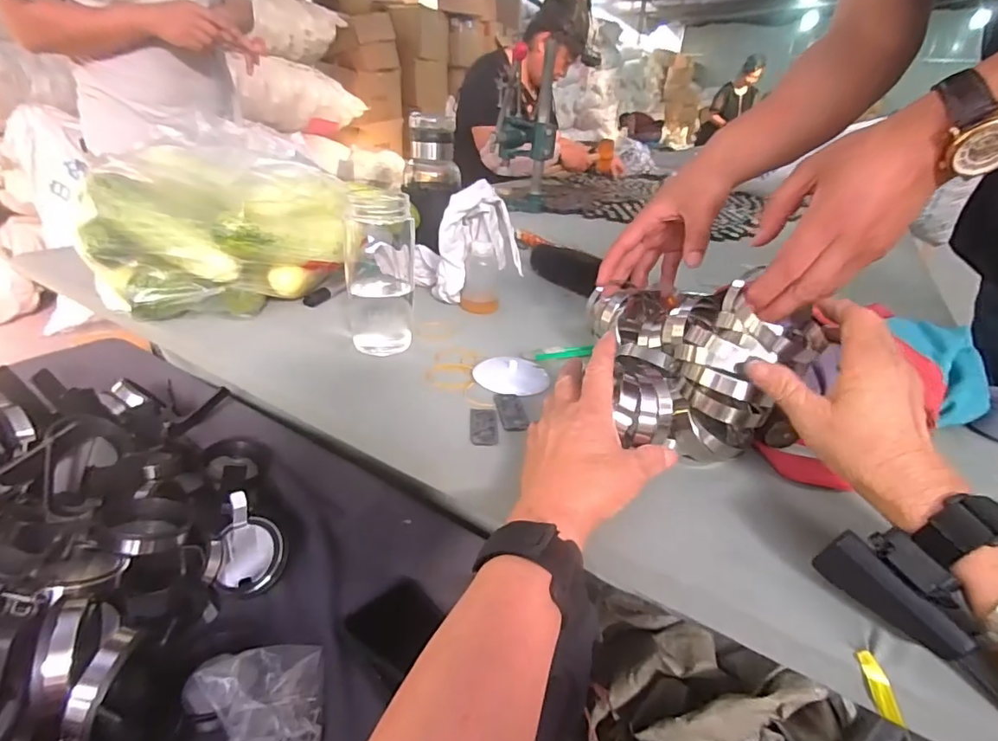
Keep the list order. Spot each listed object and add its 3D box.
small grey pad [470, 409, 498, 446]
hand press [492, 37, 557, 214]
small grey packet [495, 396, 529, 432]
[{"bbox_3d":[-0.013,0.046,0.434,0.024,0.006,0.054,2,28,-4],"label":"small grey pad"},{"bbox_3d":[0.054,-0.582,1.223,0.148,0.348,0.113,19,32,25],"label":"hand press"},{"bbox_3d":[0.011,0.036,0.453,0.024,0.005,0.053,-2,29,-11],"label":"small grey packet"}]

